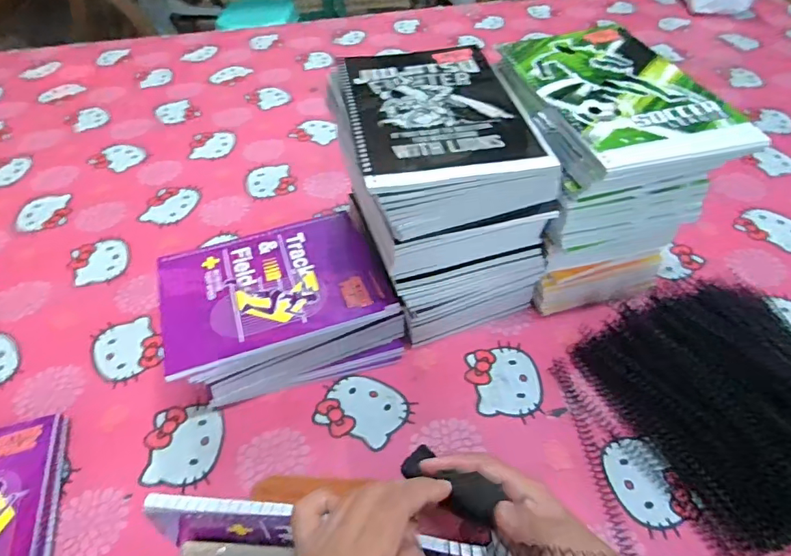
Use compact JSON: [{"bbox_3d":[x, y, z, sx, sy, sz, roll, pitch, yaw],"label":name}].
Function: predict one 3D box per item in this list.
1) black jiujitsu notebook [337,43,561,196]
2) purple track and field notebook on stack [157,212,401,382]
[{"bbox_3d":[0.033,-0.147,0.431,0.148,0.015,0.203,-9,47,-7],"label":"black jiujitsu notebook"},{"bbox_3d":[-0.122,0.005,0.485,0.205,0.016,0.141,-18,49,-14],"label":"purple track and field notebook on stack"}]

